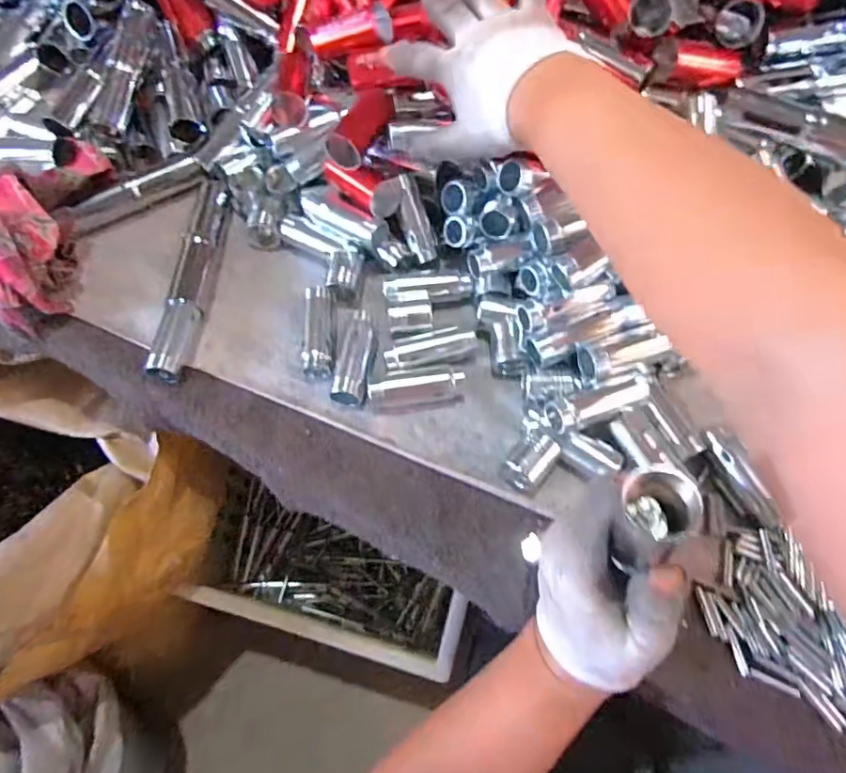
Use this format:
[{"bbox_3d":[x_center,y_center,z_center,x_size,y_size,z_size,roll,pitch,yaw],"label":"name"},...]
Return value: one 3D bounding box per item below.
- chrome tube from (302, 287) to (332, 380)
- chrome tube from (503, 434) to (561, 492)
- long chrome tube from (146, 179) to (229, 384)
[{"bbox_3d":[-0.079,-0.041,0.412,0.021,0.020,0.072,-3,66,0],"label":"chrome tube"},{"bbox_3d":[0.074,0.050,0.365,0.024,0.024,0.037,41,73,18],"label":"chrome tube"},{"bbox_3d":[-0.183,-0.089,0.431,0.023,0.022,0.184,1,66,2],"label":"long chrome tube"}]

